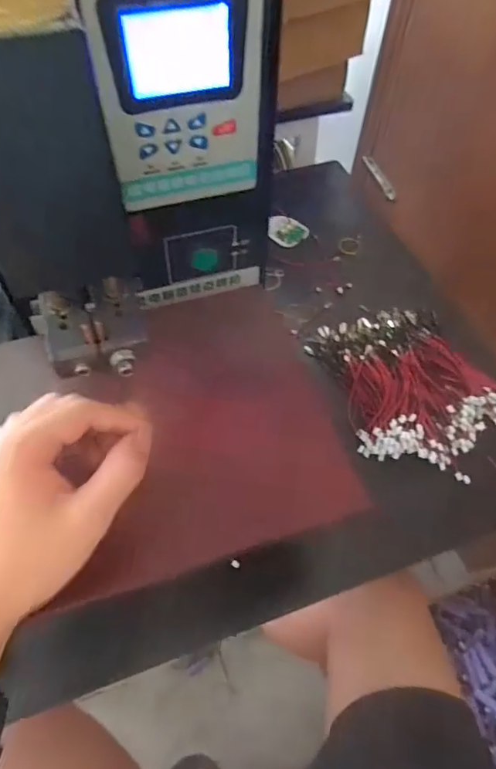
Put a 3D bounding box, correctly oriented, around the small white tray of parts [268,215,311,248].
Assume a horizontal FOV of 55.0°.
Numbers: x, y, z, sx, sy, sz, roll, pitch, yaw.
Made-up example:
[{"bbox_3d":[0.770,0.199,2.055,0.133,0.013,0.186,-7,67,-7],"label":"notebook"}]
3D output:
[{"bbox_3d":[0.055,-0.209,0.652,0.054,0.015,0.044,7,57,3],"label":"small white tray of parts"}]

